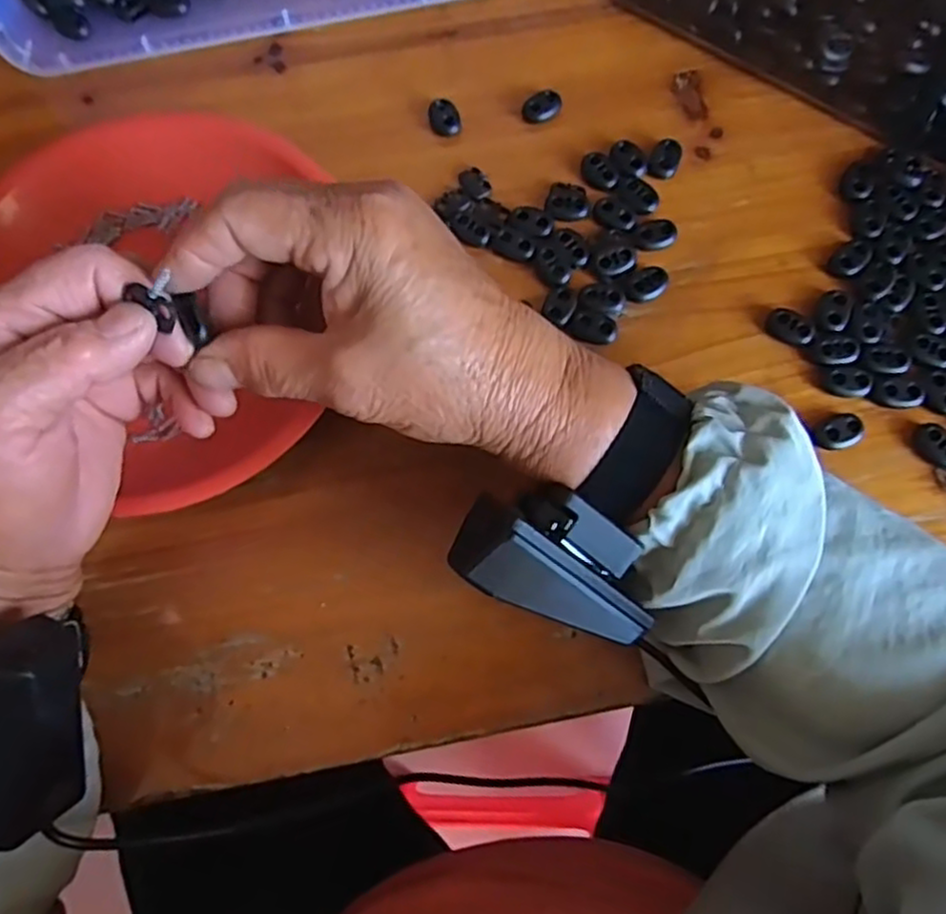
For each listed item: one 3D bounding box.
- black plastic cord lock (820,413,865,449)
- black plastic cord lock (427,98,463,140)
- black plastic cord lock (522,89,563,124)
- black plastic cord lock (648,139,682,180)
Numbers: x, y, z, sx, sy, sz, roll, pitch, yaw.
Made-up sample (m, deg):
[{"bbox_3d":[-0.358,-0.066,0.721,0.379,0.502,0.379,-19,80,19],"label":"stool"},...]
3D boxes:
[{"bbox_3d":[0.167,-0.011,0.316,0.020,0.008,0.014,-25,76,-5],"label":"black plastic cord lock"},{"bbox_3d":[-0.015,-0.177,0.365,0.016,0.011,0.017,0,75,1],"label":"black plastic cord lock"},{"bbox_3d":[0.037,-0.184,0.366,0.021,0.010,0.013,-24,76,-5],"label":"black plastic cord lock"},{"bbox_3d":[0.097,-0.151,0.353,0.015,0.006,0.021,22,77,7],"label":"black plastic cord lock"}]

